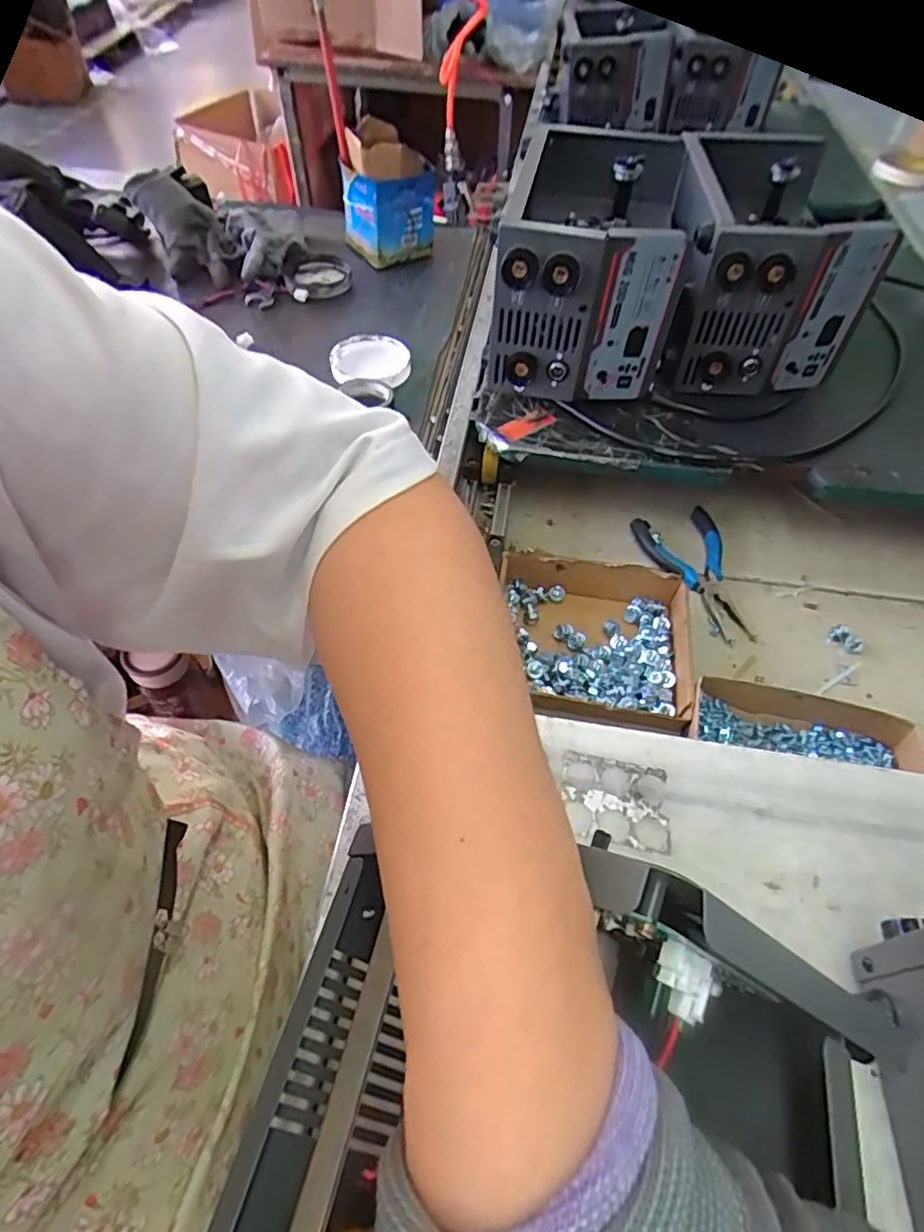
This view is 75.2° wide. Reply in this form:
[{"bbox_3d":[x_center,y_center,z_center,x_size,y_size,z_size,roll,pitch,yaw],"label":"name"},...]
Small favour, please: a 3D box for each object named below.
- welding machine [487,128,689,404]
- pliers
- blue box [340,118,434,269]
[{"bbox_3d":[0.134,-0.375,0.641,0.173,0.159,0.289,11,54,6],"label":"welding machine"},{"bbox_3d":[0.231,-0.042,0.598,0.081,0.027,0.154,-7,54,-7],"label":"pliers"},{"bbox_3d":[-0.097,-0.548,0.787,0.105,0.129,0.092,-23,58,-17],"label":"blue box"}]

